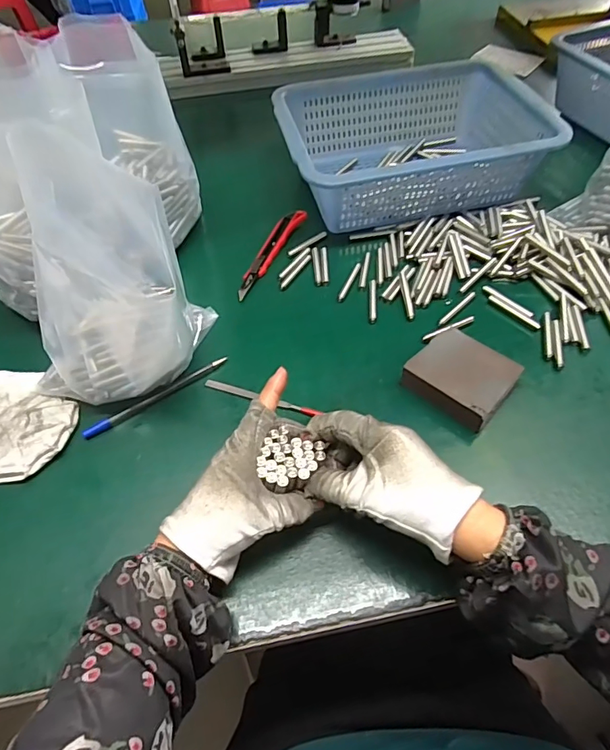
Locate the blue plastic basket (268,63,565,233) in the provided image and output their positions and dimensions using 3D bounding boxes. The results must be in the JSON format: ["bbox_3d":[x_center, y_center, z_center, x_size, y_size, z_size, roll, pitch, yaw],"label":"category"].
[{"bbox_3d":[0.124,-0.291,0.609,0.303,0.096,0.236,-11,52,-5],"label":"blue plastic basket"}]

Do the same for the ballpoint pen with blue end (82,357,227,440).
[{"bbox_3d":[-0.135,0.019,0.440,0.140,0.006,0.009,-31,56,-19],"label":"ballpoint pen with blue end"}]

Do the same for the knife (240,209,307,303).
[{"bbox_3d":[-0.041,-0.142,0.550,0.025,0.013,0.148,18,56,17],"label":"knife"}]

